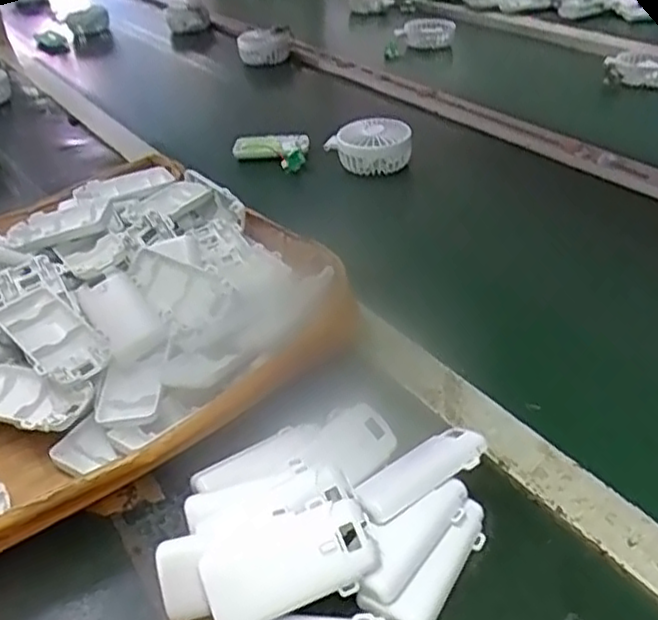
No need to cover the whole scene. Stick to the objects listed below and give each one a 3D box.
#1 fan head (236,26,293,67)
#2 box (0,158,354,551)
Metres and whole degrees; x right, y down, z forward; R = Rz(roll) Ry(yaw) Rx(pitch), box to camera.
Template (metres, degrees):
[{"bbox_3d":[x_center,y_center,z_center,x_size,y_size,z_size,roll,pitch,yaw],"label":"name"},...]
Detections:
[{"bbox_3d":[-0.112,-0.462,1.227,0.092,0.054,0.069,-7,36,-2],"label":"fan head"},{"bbox_3d":[-0.232,0.009,0.572,0.405,0.103,0.375,-29,42,-29],"label":"box"}]

